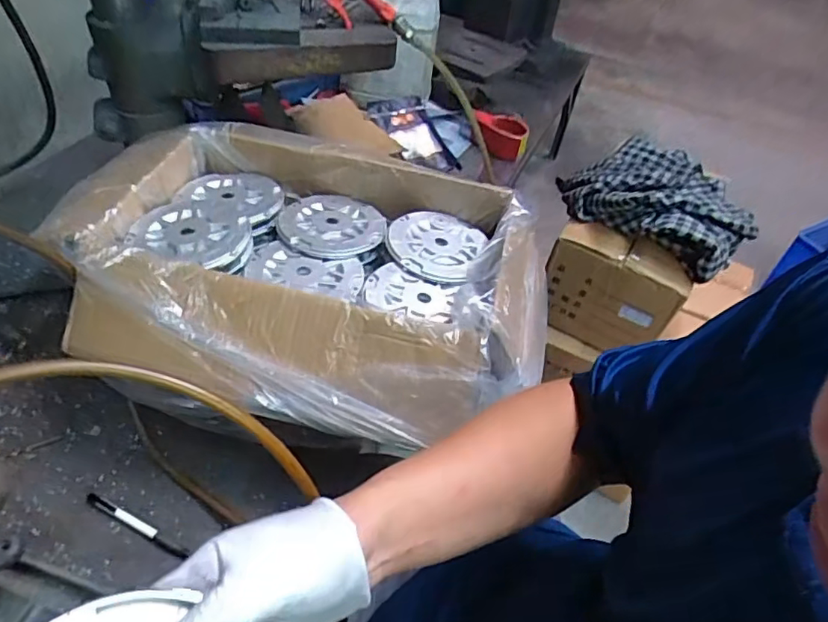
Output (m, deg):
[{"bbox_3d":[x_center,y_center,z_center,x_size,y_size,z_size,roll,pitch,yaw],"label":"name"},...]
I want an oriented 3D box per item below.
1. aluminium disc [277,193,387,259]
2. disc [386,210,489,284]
[{"bbox_3d":[-0.106,-0.110,0.722,0.133,0.010,0.118,6,47,-1],"label":"aluminium disc"},{"bbox_3d":[0.023,-0.086,0.709,0.120,0.011,0.126,4,47,-4],"label":"disc"}]

